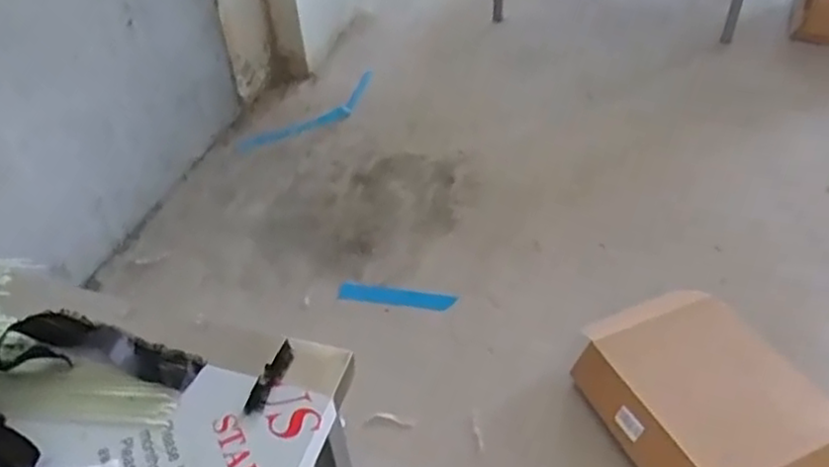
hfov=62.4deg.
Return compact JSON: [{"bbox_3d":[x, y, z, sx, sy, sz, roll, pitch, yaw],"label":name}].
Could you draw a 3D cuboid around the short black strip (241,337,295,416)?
[{"bbox_3d":[-0.142,0.142,0.674,0.021,0.006,0.085,11,43,17],"label":"short black strip"}]

